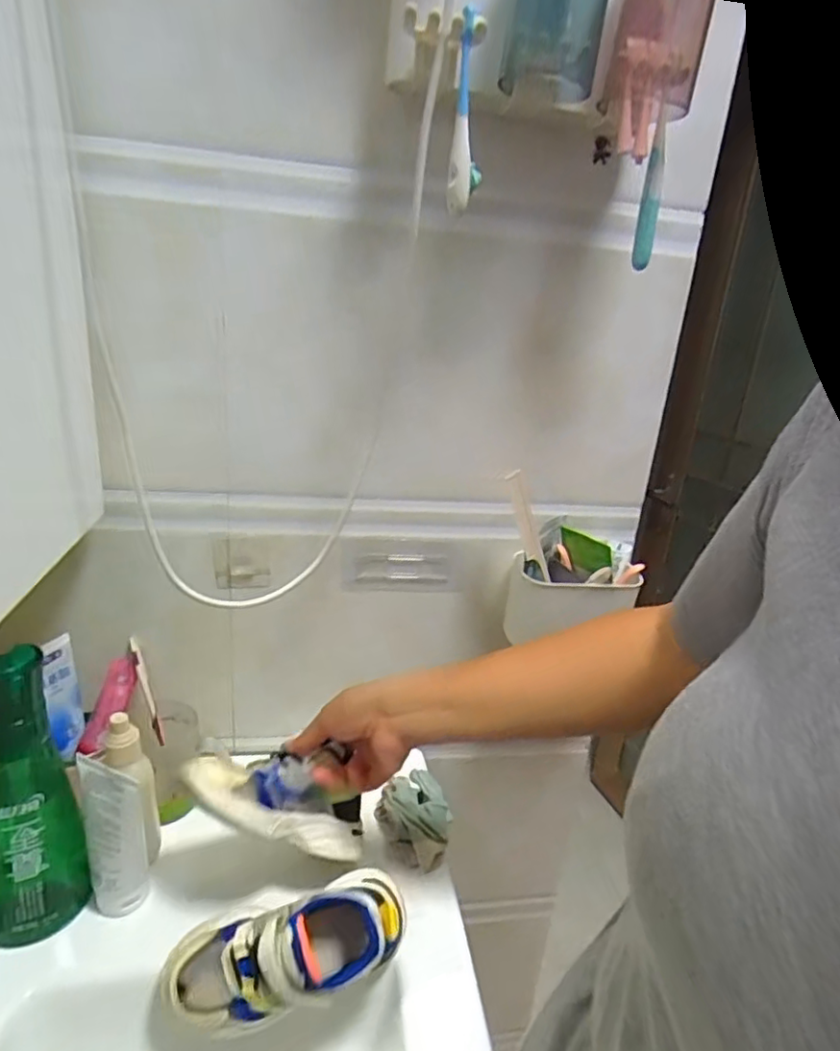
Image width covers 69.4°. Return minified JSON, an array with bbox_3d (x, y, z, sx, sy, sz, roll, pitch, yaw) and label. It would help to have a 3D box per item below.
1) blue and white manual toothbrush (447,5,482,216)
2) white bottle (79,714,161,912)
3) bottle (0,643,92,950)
[{"bbox_3d":[0.038,-0.311,0.464,0.022,0.127,0.022,8,20,9],"label":"blue and white manual toothbrush"},{"bbox_3d":[-0.262,0.260,0.529,0.052,0.161,0.068,0,20,-14],"label":"white bottle"},{"bbox_3d":[-0.321,0.217,0.485,0.078,0.255,0.070,-8,24,-33],"label":"bottle"}]

